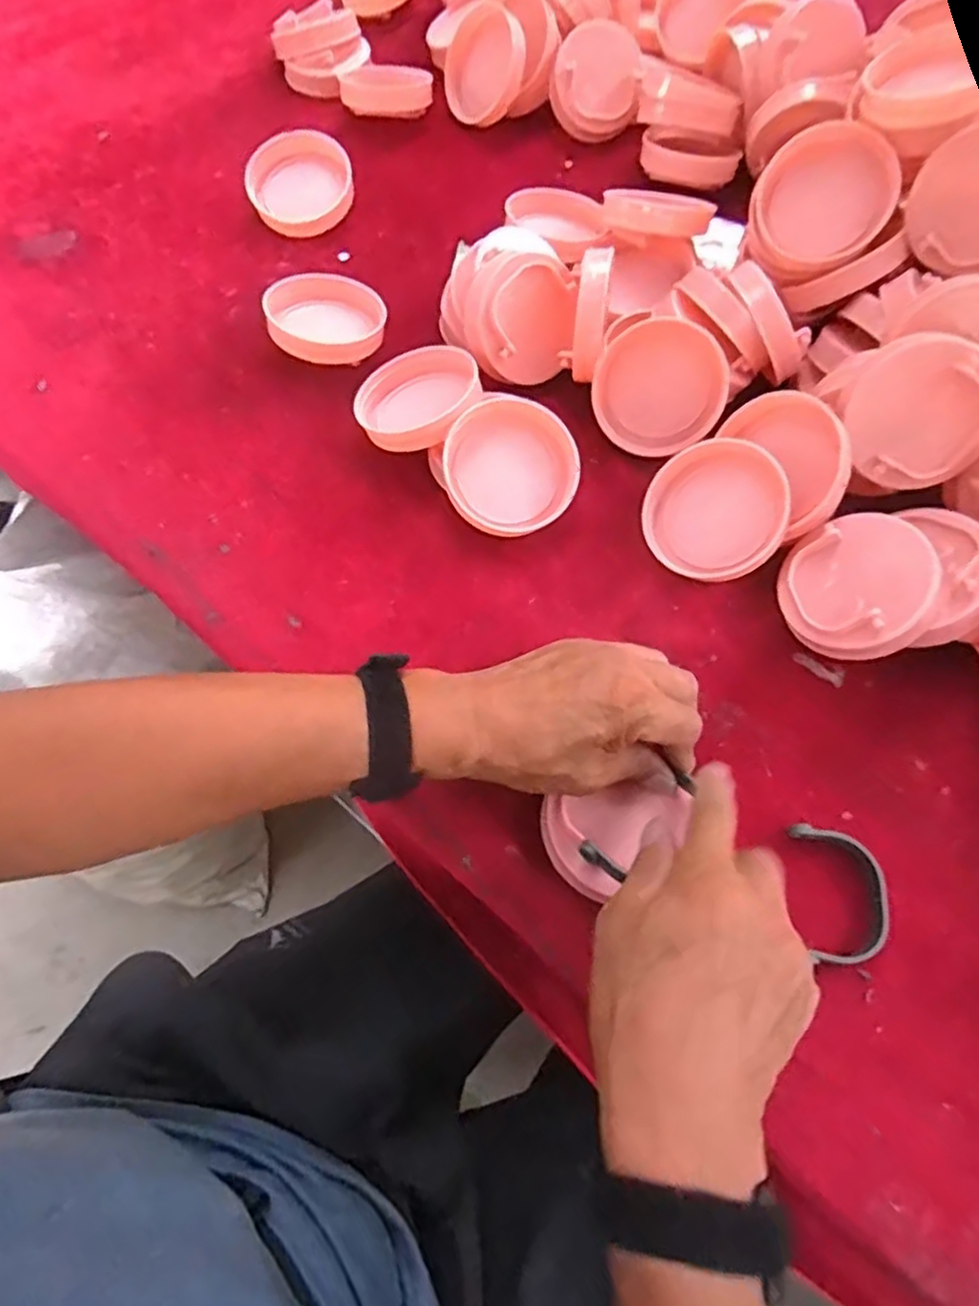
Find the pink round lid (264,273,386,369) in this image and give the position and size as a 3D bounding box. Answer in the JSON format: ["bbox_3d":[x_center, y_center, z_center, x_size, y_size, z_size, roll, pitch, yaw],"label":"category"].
[{"bbox_3d":[-0.129,-0.261,0.550,0.089,0.035,0.086,0,66,0],"label":"pink round lid"}]

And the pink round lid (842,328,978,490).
[{"bbox_3d":[0.277,-0.154,0.438,0.086,0.014,0.090,7,114,15],"label":"pink round lid"}]

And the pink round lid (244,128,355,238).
[{"bbox_3d":[-0.168,-0.421,0.610,0.090,0.017,0.090,0,88,9],"label":"pink round lid"}]

